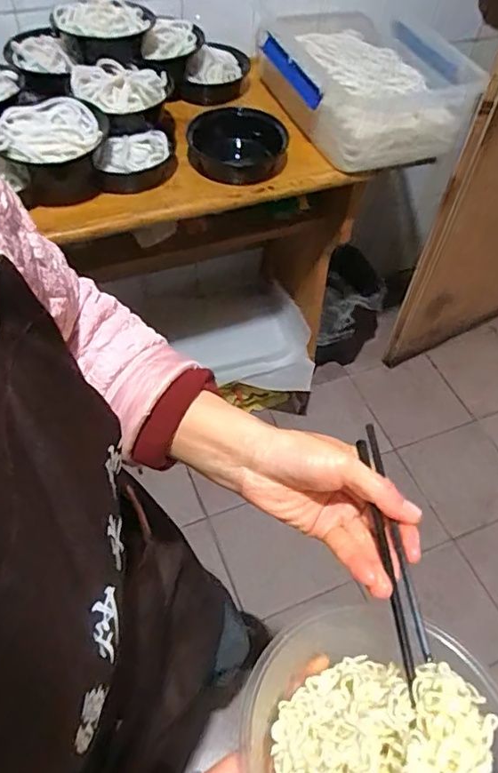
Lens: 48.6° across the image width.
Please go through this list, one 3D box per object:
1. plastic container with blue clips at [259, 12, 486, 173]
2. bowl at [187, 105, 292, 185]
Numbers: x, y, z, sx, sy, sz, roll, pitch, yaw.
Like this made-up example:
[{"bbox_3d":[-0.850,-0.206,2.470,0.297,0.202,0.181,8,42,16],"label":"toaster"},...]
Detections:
[{"bbox_3d":[0.200,-0.542,0.982,0.292,0.115,0.368,-14,56,-14],"label":"plastic container with blue clips"},{"bbox_3d":[-0.021,-0.407,0.928,0.159,0.071,0.155,-2,54,-5],"label":"bowl"}]

